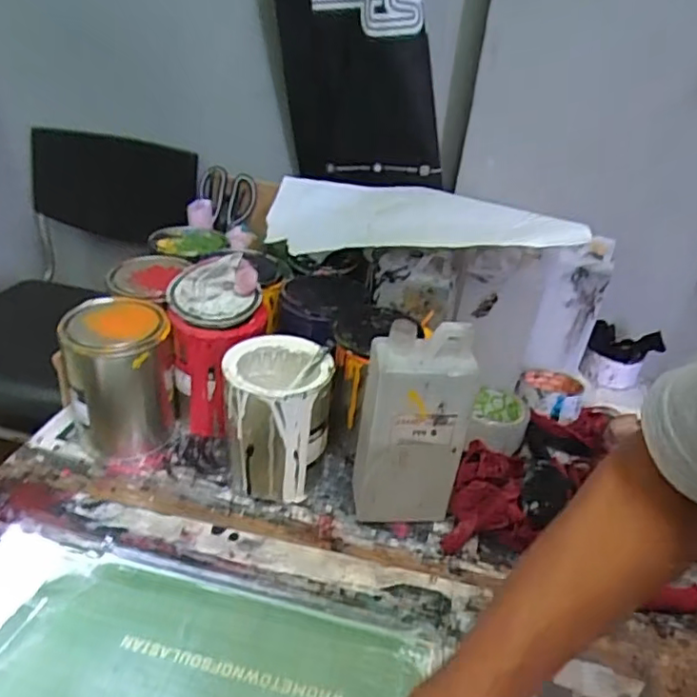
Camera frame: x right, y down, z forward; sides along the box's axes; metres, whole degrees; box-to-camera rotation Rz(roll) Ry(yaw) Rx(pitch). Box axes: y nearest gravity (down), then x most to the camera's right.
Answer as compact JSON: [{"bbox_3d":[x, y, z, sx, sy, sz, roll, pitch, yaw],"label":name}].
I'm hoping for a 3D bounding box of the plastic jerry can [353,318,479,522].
[{"bbox_3d":[0.062,0.075,0.595,0.111,0.212,0.059,3,31,-5],"label":"plastic jerry can"}]

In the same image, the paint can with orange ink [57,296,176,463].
[{"bbox_3d":[-0.251,0.033,0.678,0.108,0.149,0.104,-5,33,-17],"label":"paint can with orange ink"}]

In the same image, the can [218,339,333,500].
[{"bbox_3d":[-0.074,0.070,0.644,0.102,0.140,0.105,5,31,-3],"label":"can"}]

